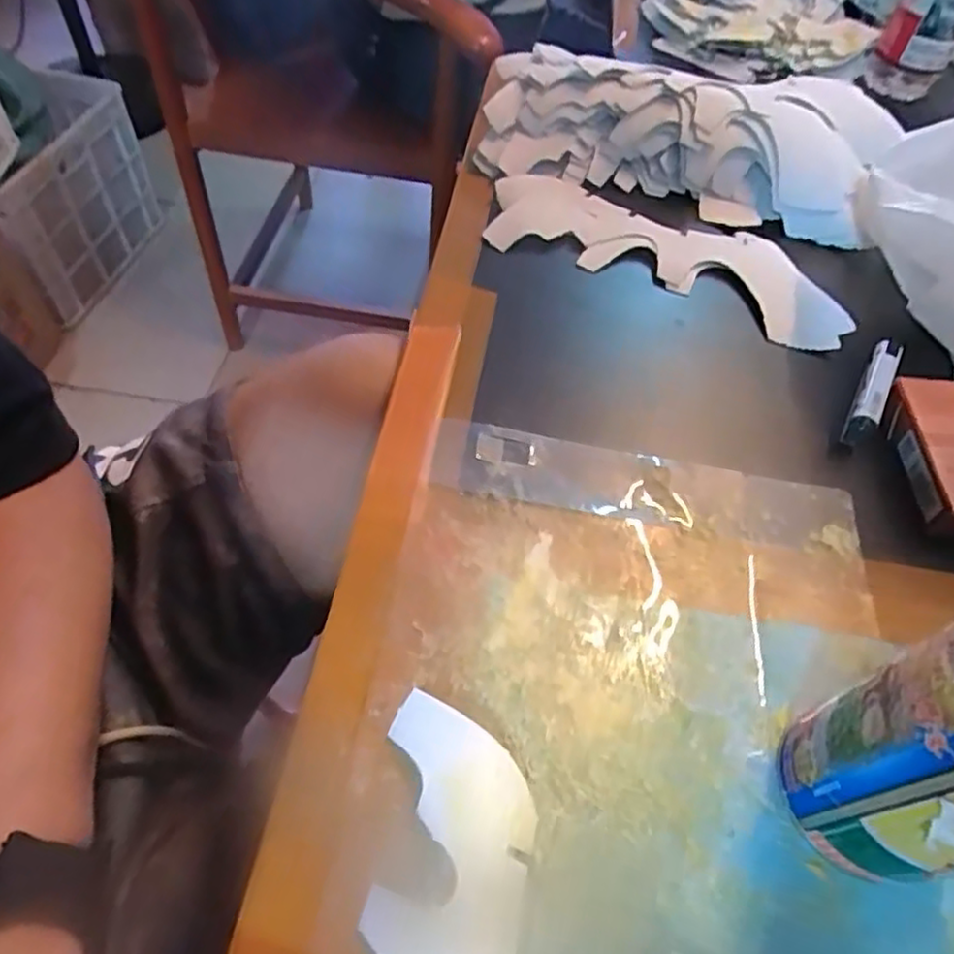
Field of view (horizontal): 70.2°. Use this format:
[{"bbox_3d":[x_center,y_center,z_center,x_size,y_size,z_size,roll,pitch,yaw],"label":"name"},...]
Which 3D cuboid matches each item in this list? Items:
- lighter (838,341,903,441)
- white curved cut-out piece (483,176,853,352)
[{"bbox_3d":[0.219,-0.046,0.377,0.014,0.021,0.068,28,57,14],"label":"lighter"},{"bbox_3d":[0.124,-0.148,0.449,0.235,0.015,0.085,23,56,11],"label":"white curved cut-out piece"}]

